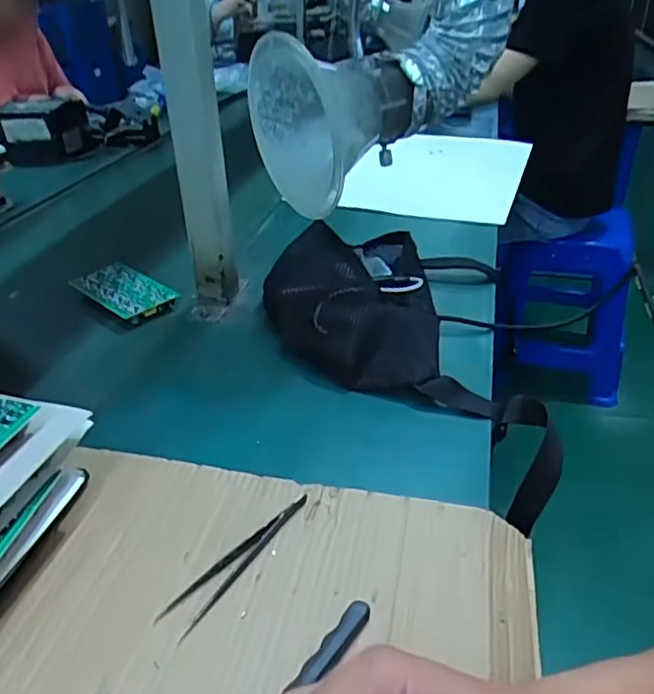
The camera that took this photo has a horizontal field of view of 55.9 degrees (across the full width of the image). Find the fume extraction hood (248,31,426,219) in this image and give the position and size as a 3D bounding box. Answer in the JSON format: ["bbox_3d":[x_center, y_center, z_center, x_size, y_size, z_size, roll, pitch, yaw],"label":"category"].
[{"bbox_3d":[0.007,-0.224,0.620,0.128,0.147,0.142,-16,35,-23],"label":"fume extraction hood"}]

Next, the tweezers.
[{"bbox_3d":[-0.058,0.139,0.416,0.023,0.007,0.129,21,39,31],"label":"tweezers"}]

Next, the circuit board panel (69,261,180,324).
[{"bbox_3d":[-0.239,-0.066,0.727,0.131,0.014,0.067,24,40,34],"label":"circuit board panel"}]

